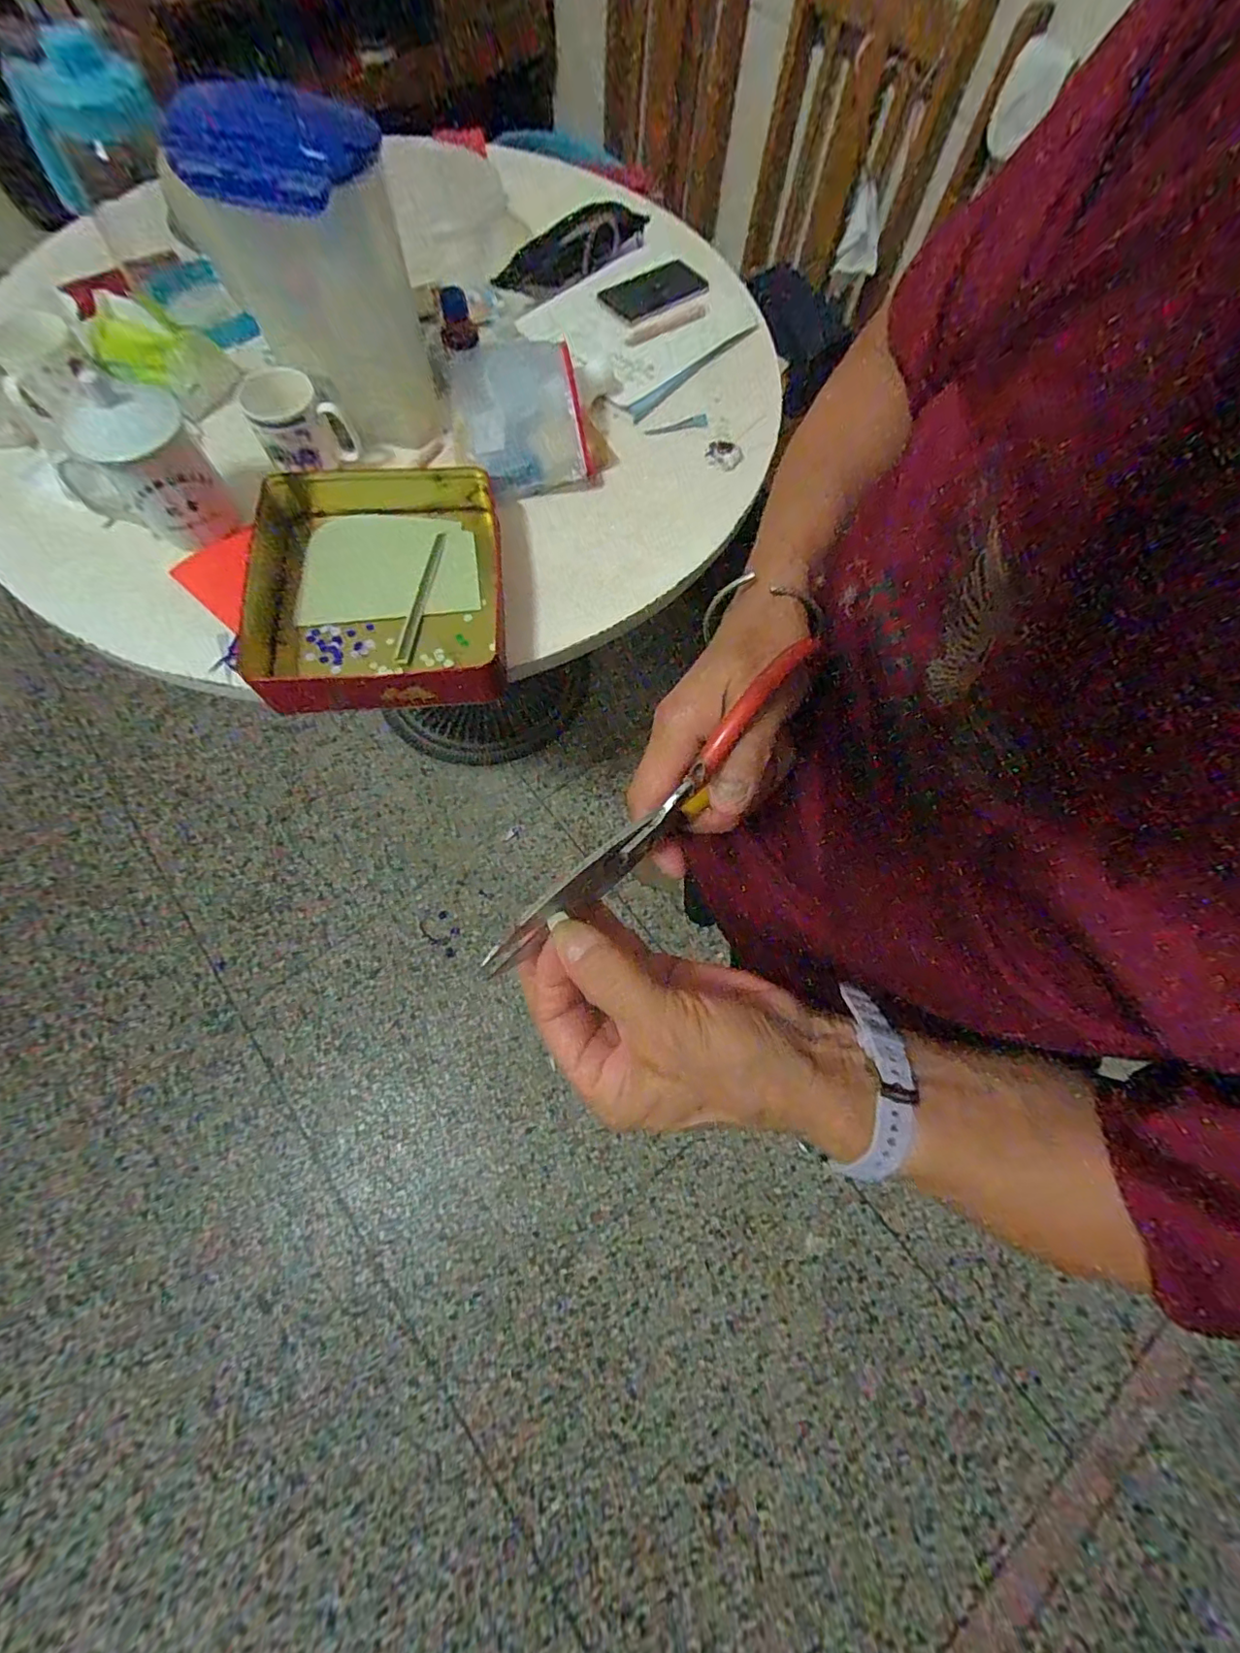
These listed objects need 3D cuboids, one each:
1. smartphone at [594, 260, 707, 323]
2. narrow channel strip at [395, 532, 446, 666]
[{"bbox_3d":[0.051,-0.807,0.836,0.167,0.015,0.085,-36,76,-14],"label":"smartphone"},{"bbox_3d":[-0.220,-0.260,0.613,0.019,0.012,0.185,7,70,0],"label":"narrow channel strip"}]

